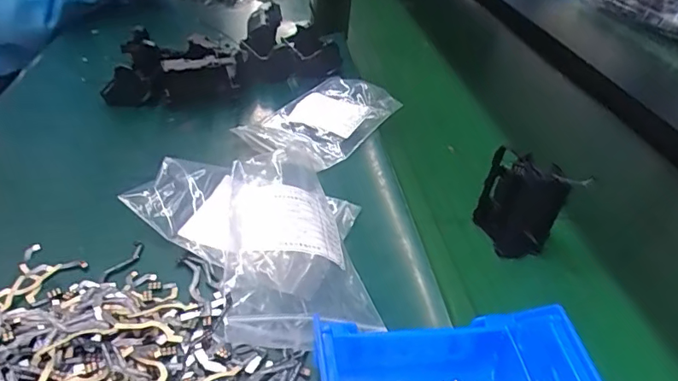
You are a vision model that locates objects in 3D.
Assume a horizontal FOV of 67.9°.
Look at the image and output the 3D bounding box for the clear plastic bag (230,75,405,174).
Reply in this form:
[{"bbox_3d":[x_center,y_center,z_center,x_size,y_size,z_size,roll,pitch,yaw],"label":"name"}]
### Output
[{"bbox_3d":[-0.014,-0.068,0.483,0.095,0.027,0.141,27,43,27],"label":"clear plastic bag"}]

